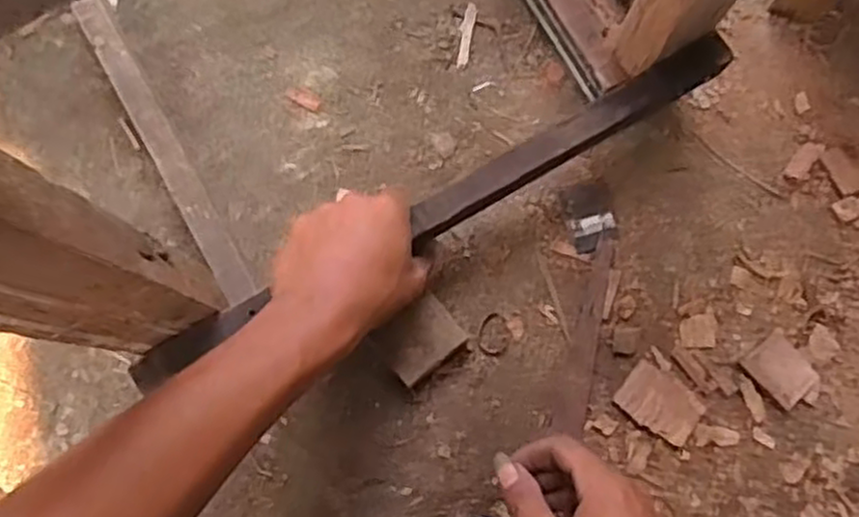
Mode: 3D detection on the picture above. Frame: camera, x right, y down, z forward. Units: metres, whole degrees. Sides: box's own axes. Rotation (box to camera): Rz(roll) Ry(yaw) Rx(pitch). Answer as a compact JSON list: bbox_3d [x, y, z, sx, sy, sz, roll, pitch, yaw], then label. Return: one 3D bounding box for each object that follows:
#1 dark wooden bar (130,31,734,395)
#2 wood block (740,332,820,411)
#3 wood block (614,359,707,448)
[{"bbox_3d":[0.010,-0.034,0.512,0.448,0.028,0.025,-29,79,-6],"label":"dark wooden bar"},{"bbox_3d":[0.255,0.081,0.550,0.036,0.007,0.047,-39,80,-8],"label":"wood block"},{"bbox_3d":[0.168,0.104,0.550,0.057,0.007,0.041,36,80,8],"label":"wood block"}]

